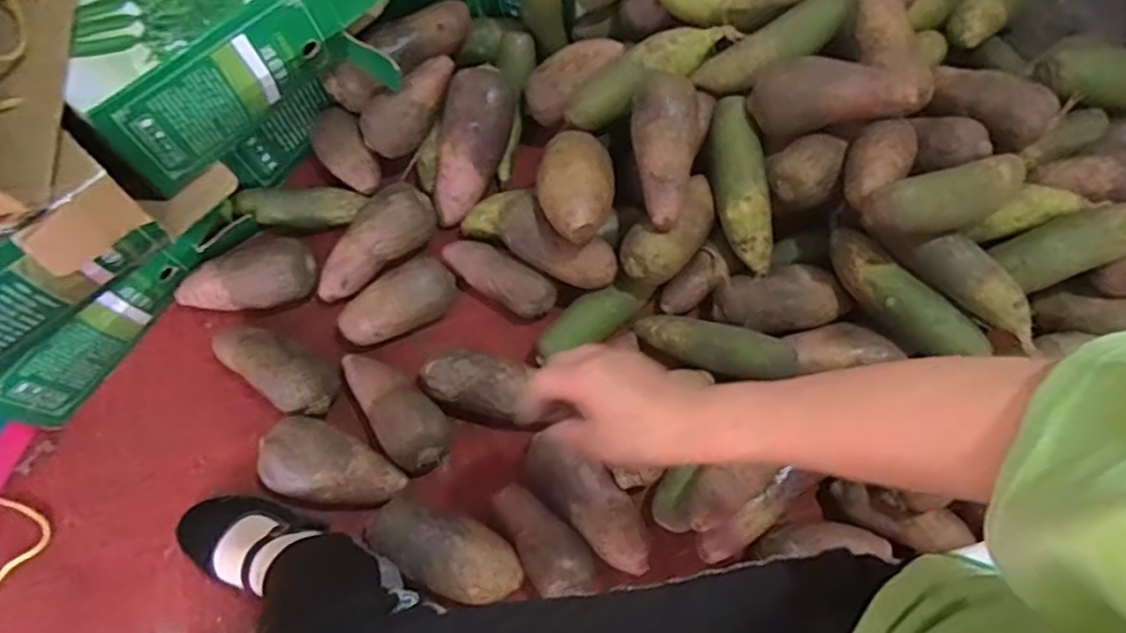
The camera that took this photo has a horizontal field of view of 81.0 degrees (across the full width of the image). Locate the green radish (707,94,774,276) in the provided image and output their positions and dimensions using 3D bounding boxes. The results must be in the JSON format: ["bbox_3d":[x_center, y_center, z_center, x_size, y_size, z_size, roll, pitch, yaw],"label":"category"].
[{"bbox_3d":[0.197,-0.152,0.736,0.054,0.046,0.198,-3,71,1],"label":"green radish"}]

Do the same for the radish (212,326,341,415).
[{"bbox_3d":[-0.332,0.054,0.749,0.165,0.066,0.070,28,74,11],"label":"radish"}]

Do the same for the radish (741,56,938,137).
[{"bbox_3d":[0.290,-0.232,0.690,0.185,0.073,0.066,1,70,19],"label":"radish"}]

